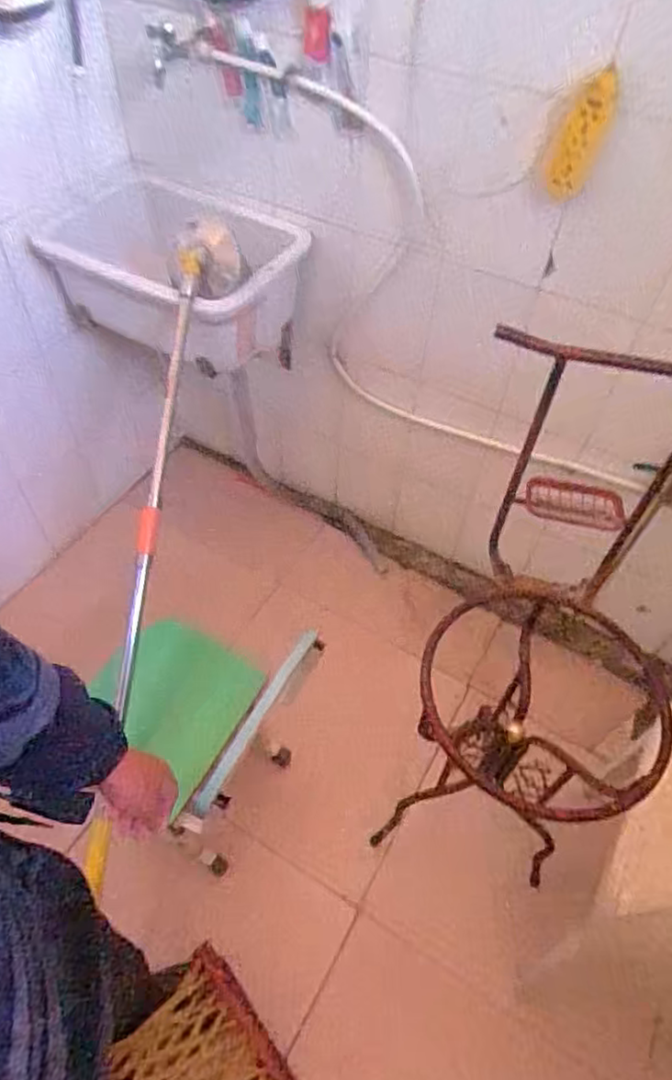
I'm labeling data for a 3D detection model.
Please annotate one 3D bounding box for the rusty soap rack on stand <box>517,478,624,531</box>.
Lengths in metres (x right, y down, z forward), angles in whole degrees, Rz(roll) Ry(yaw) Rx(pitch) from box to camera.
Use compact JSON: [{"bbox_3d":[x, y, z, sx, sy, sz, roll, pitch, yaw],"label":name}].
[{"bbox_3d":[0.381,-0.065,1.028,0.176,0.043,0.057,11,53,6],"label":"rusty soap rack on stand"}]

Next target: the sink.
[{"bbox_3d":[-0.330,-0.576,1.346,0.500,0.239,0.373,23,55,14],"label":"sink"}]

